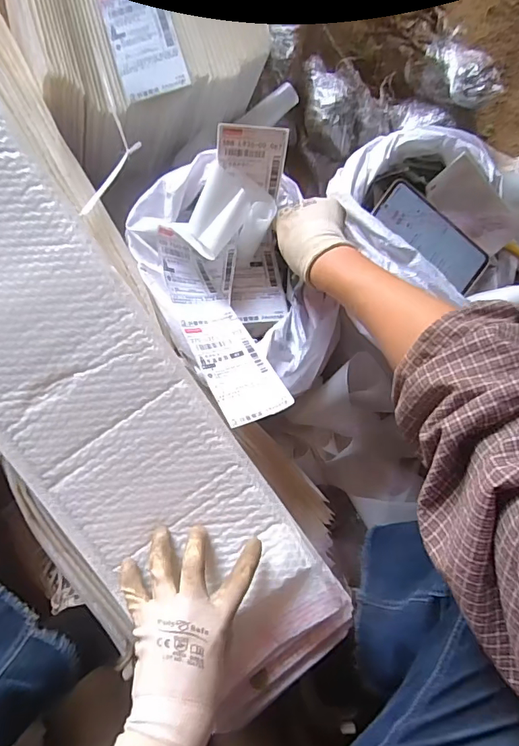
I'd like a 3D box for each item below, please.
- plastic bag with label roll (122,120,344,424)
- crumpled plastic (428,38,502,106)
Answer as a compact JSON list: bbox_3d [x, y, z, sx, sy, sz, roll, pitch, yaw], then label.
[{"bbox_3d":[-0.016,-0.111,0.523,0.203,0.108,0.287,-23,92,-8],"label":"plastic bag with label roll"},{"bbox_3d":[0.281,-0.422,0.640,0.058,0.044,0.127,-18,70,-8],"label":"crumpled plastic"}]

